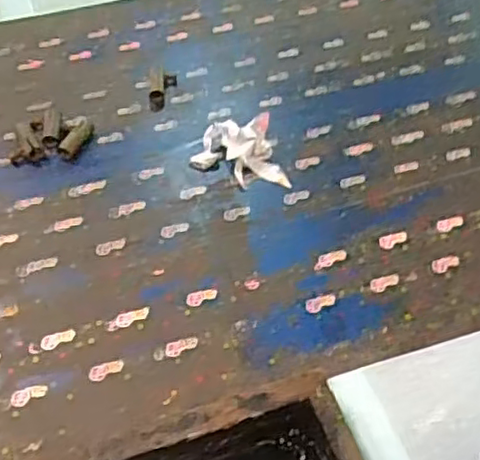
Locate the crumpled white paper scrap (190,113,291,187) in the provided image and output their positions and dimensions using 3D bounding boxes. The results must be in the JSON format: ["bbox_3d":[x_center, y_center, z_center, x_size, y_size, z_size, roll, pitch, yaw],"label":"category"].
[{"bbox_3d":[-0.001,-0.106,0.798,0.114,0.034,0.106,0,49,-3],"label":"crumpled white paper scrap"}]

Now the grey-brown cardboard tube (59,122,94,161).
[{"bbox_3d":[-0.208,-0.114,0.815,0.020,0.016,0.061,23,52,17],"label":"grey-brown cardboard tube"}]

